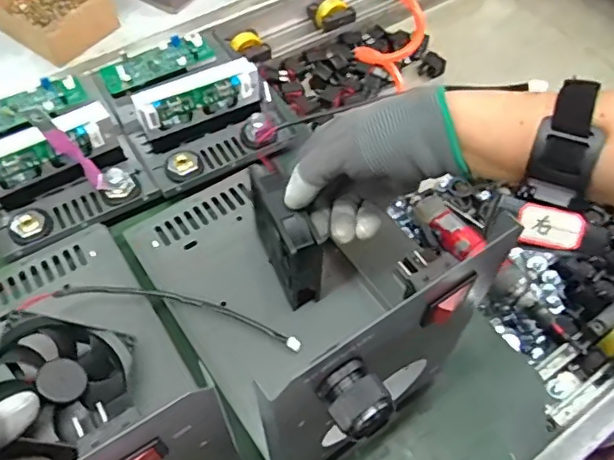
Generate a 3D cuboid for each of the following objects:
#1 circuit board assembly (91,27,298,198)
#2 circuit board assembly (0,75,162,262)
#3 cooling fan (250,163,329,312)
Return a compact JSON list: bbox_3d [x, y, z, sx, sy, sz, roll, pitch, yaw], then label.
[{"bbox_3d":[-0.123,-0.150,0.588,0.149,0.058,0.191,-26,61,-18],"label":"circuit board assembly"},{"bbox_3d":[-0.255,-0.090,0.540,0.148,0.065,0.200,-26,60,-18],"label":"circuit board assembly"},{"bbox_3d":[-0.020,0.008,0.457,0.032,0.095,0.097,-26,61,-18],"label":"cooling fan"}]

